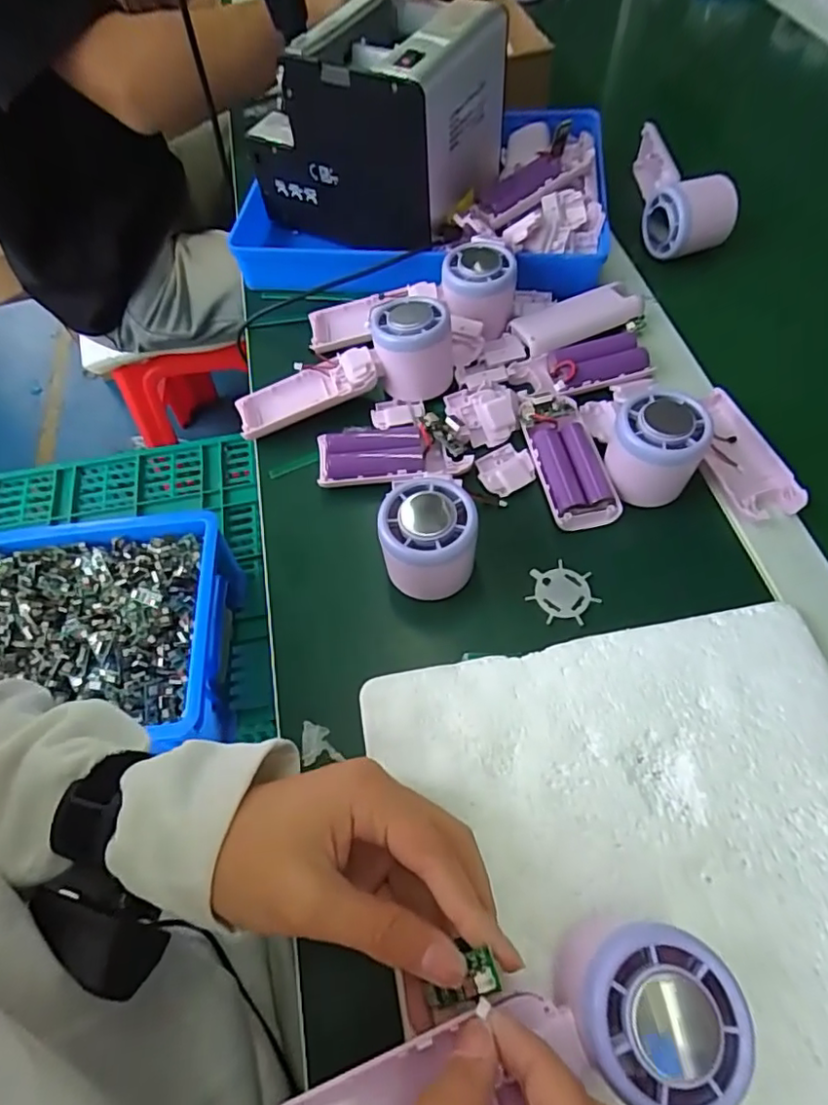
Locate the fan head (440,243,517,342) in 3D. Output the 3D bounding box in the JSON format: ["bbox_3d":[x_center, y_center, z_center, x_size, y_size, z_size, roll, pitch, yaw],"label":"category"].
[{"bbox_3d":[0.050,-0.202,0.452,0.051,0.049,0.054,-1,59,1],"label":"fan head"}]

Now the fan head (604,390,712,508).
[{"bbox_3d":[0.154,-0.068,0.369,0.056,0.044,0.052,-18,60,-8],"label":"fan head"}]

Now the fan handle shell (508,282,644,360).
[{"bbox_3d":[0.127,-0.181,0.454,0.099,0.016,0.039,-20,60,-9],"label":"fan handle shell"}]

